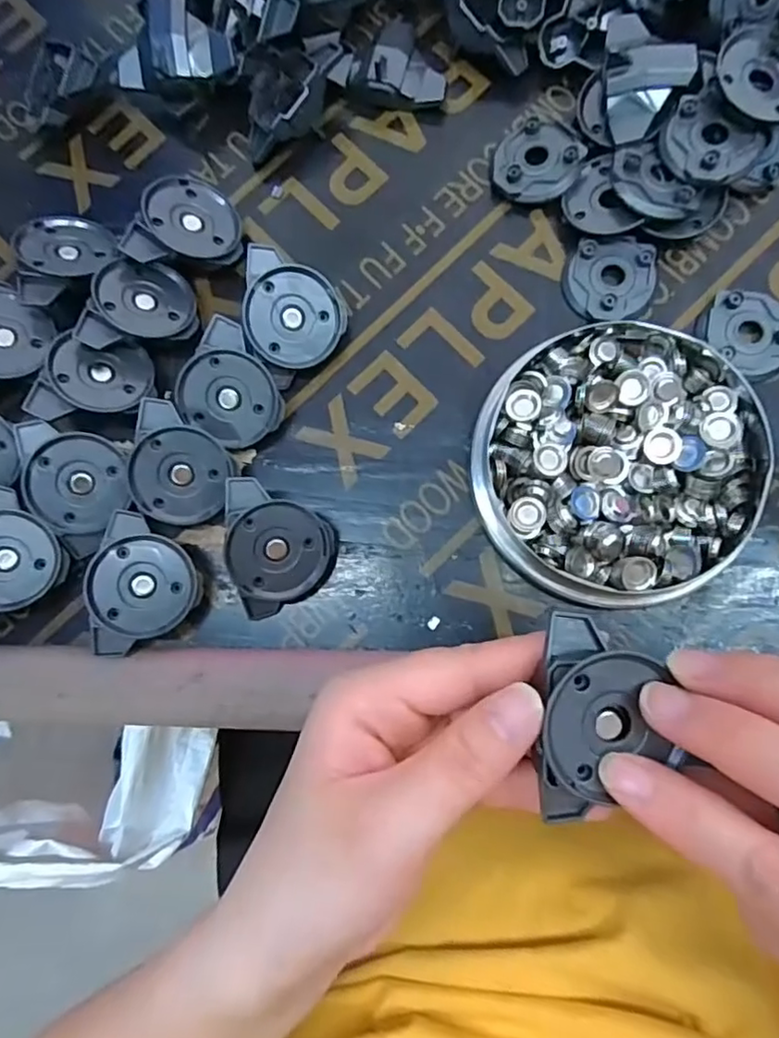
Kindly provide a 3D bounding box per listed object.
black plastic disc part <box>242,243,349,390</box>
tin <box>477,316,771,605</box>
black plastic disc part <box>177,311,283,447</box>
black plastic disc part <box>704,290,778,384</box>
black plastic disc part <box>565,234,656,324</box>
[{"bbox_3d":[-0.046,-0.093,0.267,0.044,0.011,0.053,-39,107,-8],"label":"black plastic disc part"},{"bbox_3d":[0.098,-0.024,0.254,0.118,0.024,0.114,-1,81,4],"label":"tin"},{"bbox_3d":[-0.071,-0.056,0.263,0.041,0.009,0.048,-41,109,3],"label":"black plastic disc part"},{"bbox_3d":[0.161,-0.080,0.266,0.043,0.006,0.035,30,85,8],"label":"black plastic disc part"},{"bbox_3d":[0.101,-0.109,0.274,0.040,0.006,0.037,-1,81,4],"label":"black plastic disc part"}]

